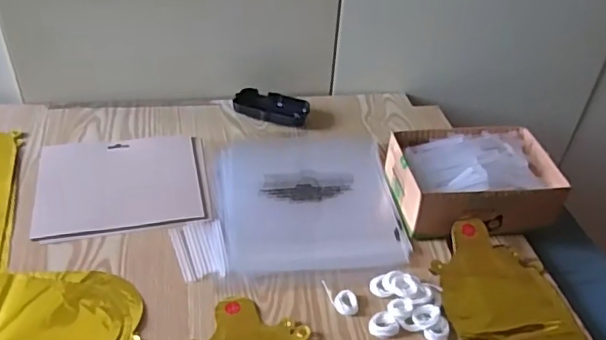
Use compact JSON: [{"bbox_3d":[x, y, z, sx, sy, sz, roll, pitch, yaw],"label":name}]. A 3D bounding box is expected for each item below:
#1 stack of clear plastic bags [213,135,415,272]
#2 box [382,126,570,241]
[{"bbox_3d":[0.002,0.025,0.713,0.214,0.011,0.249,-2,39,-8],"label":"stack of clear plastic bags"},{"bbox_3d":[0.205,0.014,0.689,0.188,0.072,0.137,-4,40,-10],"label":"box"}]

